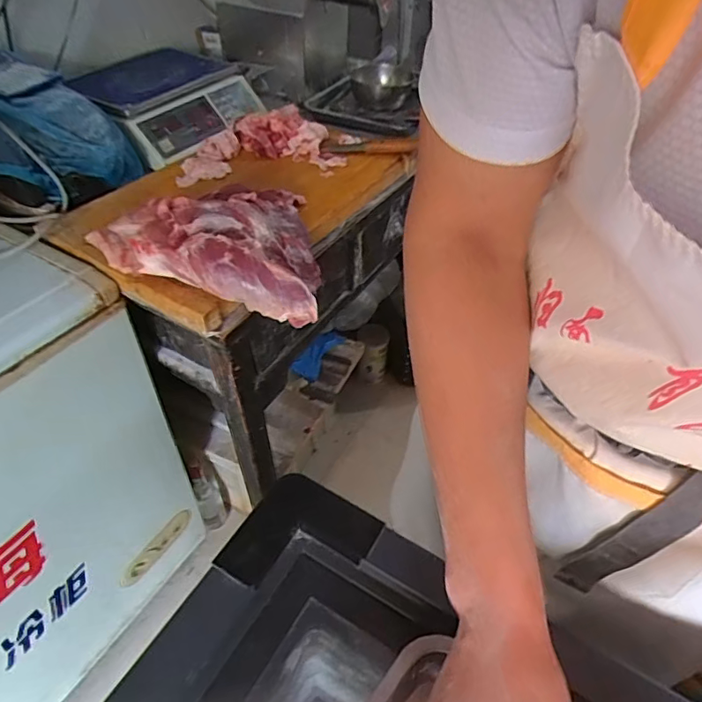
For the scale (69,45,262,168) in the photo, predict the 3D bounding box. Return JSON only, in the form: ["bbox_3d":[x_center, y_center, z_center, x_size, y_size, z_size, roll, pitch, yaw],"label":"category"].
[{"bbox_3d":[-0.360,-0.530,1.055,0.259,0.094,0.395,22,49,18],"label":"scale"}]

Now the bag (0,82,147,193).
[{"bbox_3d":[-0.532,-0.356,0.833,0.316,0.154,0.181,-28,53,-26],"label":"bag"}]

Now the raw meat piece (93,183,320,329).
[{"bbox_3d":[-0.182,-0.184,0.747,0.313,0.082,0.268,9,46,6],"label":"raw meat piece"}]

